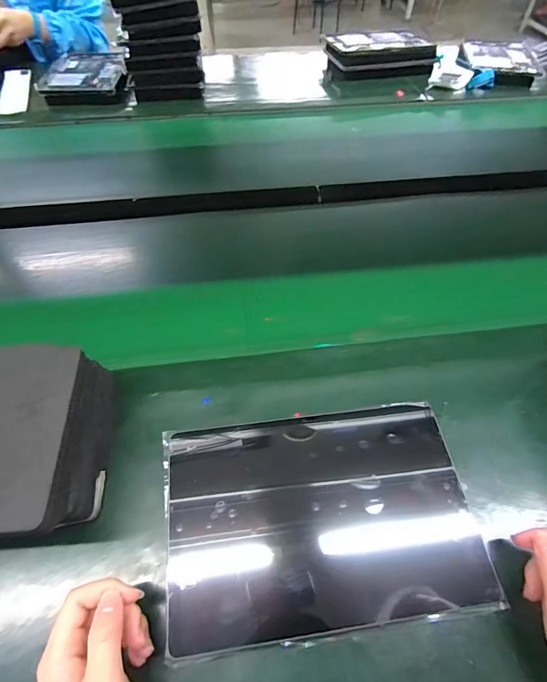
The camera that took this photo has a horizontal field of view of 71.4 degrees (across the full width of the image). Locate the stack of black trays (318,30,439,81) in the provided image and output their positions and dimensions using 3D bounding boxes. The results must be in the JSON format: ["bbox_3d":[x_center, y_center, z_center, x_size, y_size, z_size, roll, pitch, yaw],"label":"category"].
[{"bbox_3d":[0.274,-0.751,0.999,0.275,0.058,0.151,-6,54,-5],"label":"stack of black trays"}]

